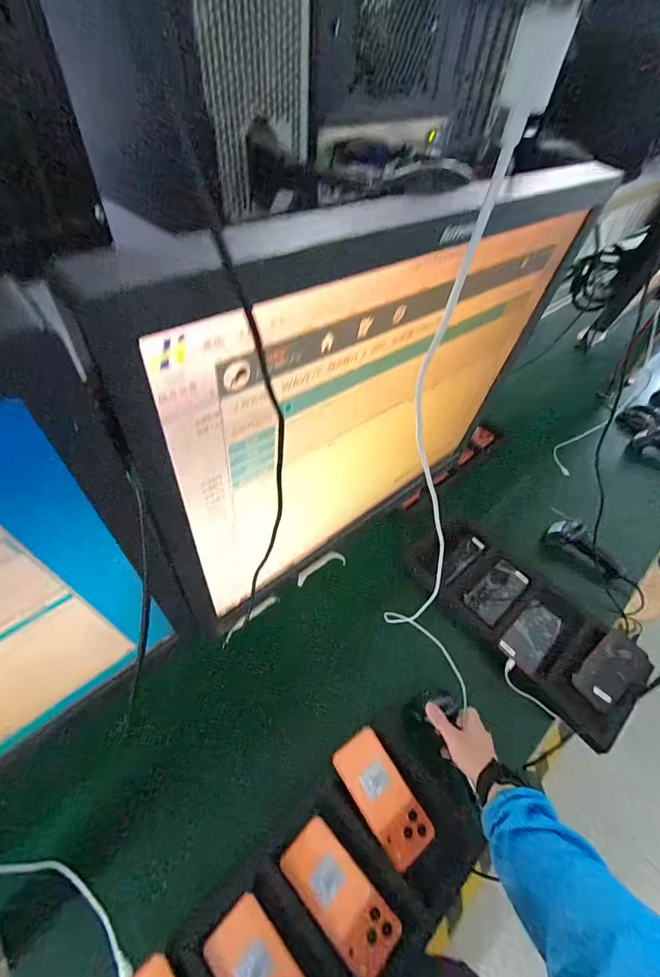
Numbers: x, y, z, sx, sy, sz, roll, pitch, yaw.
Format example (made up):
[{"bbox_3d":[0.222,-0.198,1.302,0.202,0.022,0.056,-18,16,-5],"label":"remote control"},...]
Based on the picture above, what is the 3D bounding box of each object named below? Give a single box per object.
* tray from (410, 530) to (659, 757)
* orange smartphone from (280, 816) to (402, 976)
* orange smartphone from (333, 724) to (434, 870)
[{"bbox_3d":[0.404,0.264,0.842,0.229,0.049,0.461,-34,61,-28],"label":"tray"},{"bbox_3d":[0.012,0.548,0.537,0.165,0.016,0.078,38,57,24],"label":"orange smartphone"},{"bbox_3d":[0.081,0.459,0.595,0.077,0.013,0.168,-31,69,-20],"label":"orange smartphone"}]

